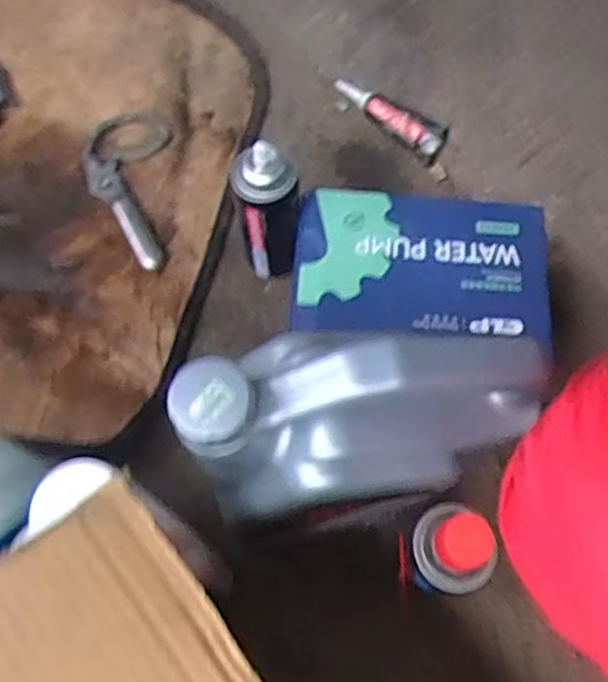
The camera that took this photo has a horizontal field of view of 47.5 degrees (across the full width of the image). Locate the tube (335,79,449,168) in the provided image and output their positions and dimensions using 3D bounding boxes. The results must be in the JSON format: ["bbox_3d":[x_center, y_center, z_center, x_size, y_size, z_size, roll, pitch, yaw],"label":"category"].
[{"bbox_3d":[0.092,-0.252,0.776,0.144,0.023,0.036,35,72,14],"label":"tube"}]

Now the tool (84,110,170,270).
[{"bbox_3d":[-0.201,-0.174,0.761,0.095,0.032,0.213,-2,67,0],"label":"tool"}]

